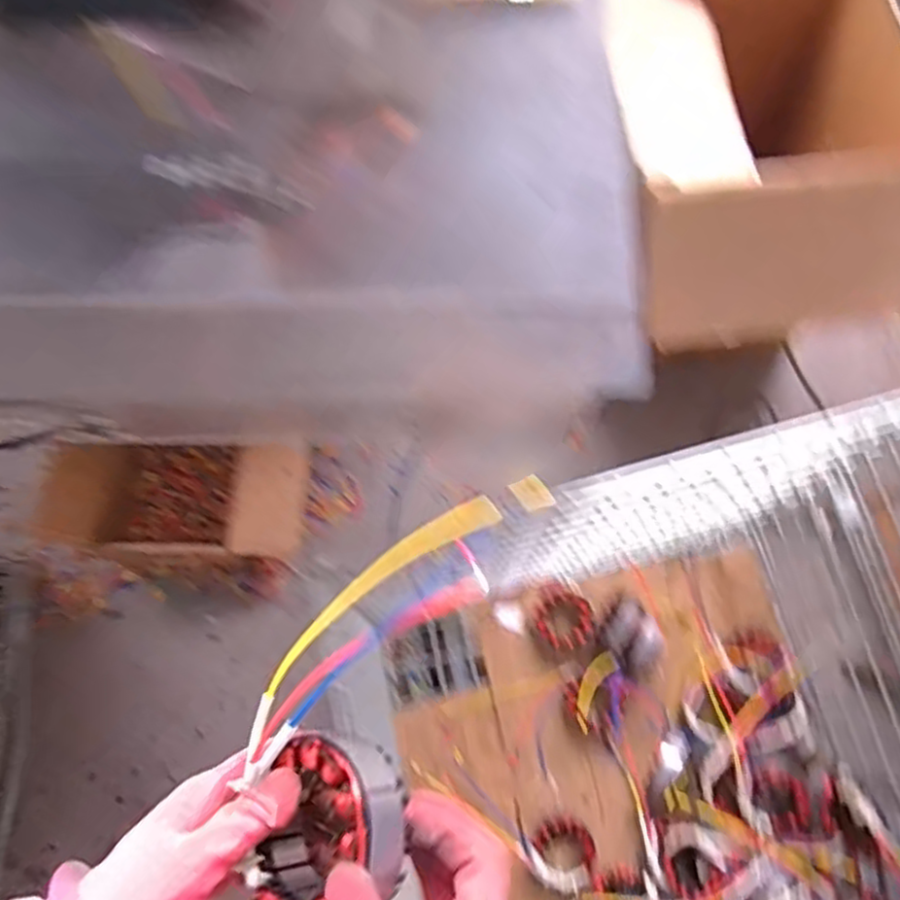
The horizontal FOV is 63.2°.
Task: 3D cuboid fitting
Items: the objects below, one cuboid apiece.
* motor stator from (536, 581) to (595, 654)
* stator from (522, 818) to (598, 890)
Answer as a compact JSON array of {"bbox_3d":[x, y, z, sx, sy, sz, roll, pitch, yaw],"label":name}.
[{"bbox_3d":[0.167,0.242,1.055,0.081,0.016,0.094,11,72,4],"label":"motor stator"},{"bbox_3d":[0.148,0.530,0.960,0.085,0.024,0.081,0,72,0],"label":"stator"}]

